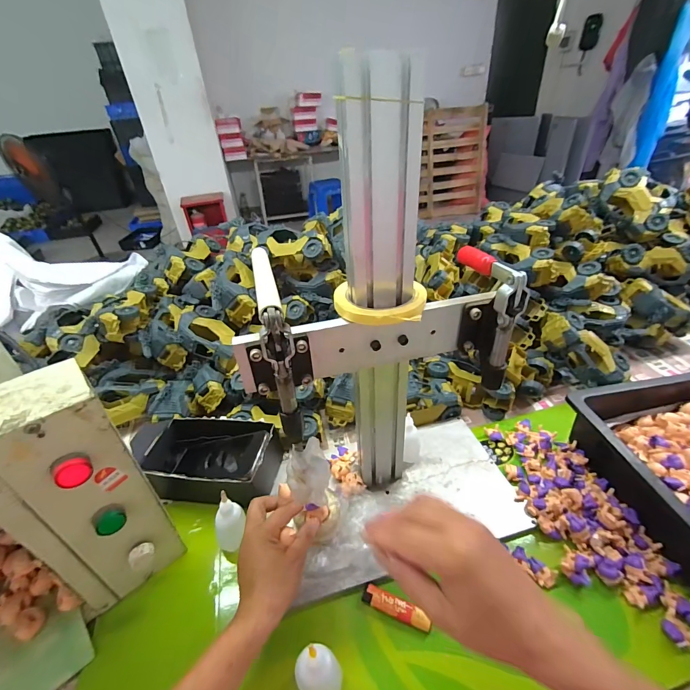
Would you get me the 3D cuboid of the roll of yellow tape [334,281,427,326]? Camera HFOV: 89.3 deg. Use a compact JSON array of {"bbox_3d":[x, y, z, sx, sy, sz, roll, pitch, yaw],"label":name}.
[{"bbox_3d":[0.037,-0.044,0.358,0.092,0.013,0.092,-3,36,2],"label":"roll of yellow tape"}]

